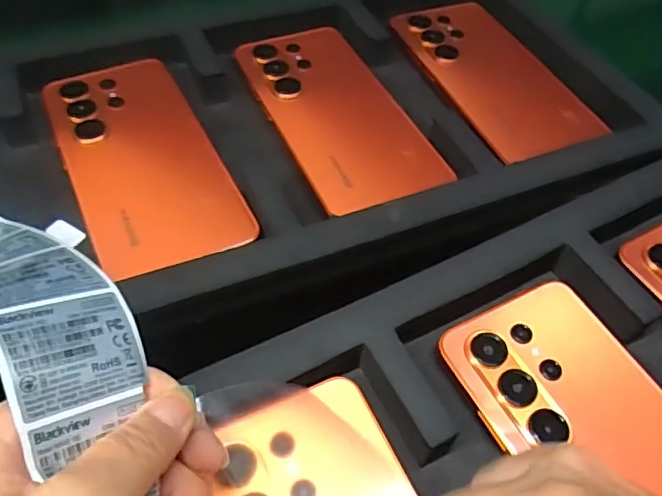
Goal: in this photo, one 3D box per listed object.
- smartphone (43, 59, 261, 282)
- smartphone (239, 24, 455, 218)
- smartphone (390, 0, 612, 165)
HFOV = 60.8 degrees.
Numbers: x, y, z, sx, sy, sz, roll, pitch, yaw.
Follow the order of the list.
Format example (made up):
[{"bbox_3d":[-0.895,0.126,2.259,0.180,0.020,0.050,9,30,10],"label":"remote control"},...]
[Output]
[{"bbox_3d":[-0.104,-0.053,0.308,0.075,0.010,0.162,-21,57,-18],"label":"smartphone"},{"bbox_3d":[0.002,-0.085,0.343,0.076,0.005,0.157,-19,56,-16],"label":"smartphone"},{"bbox_3d":[0.105,-0.117,0.373,0.077,0.008,0.159,-16,55,-15],"label":"smartphone"}]

